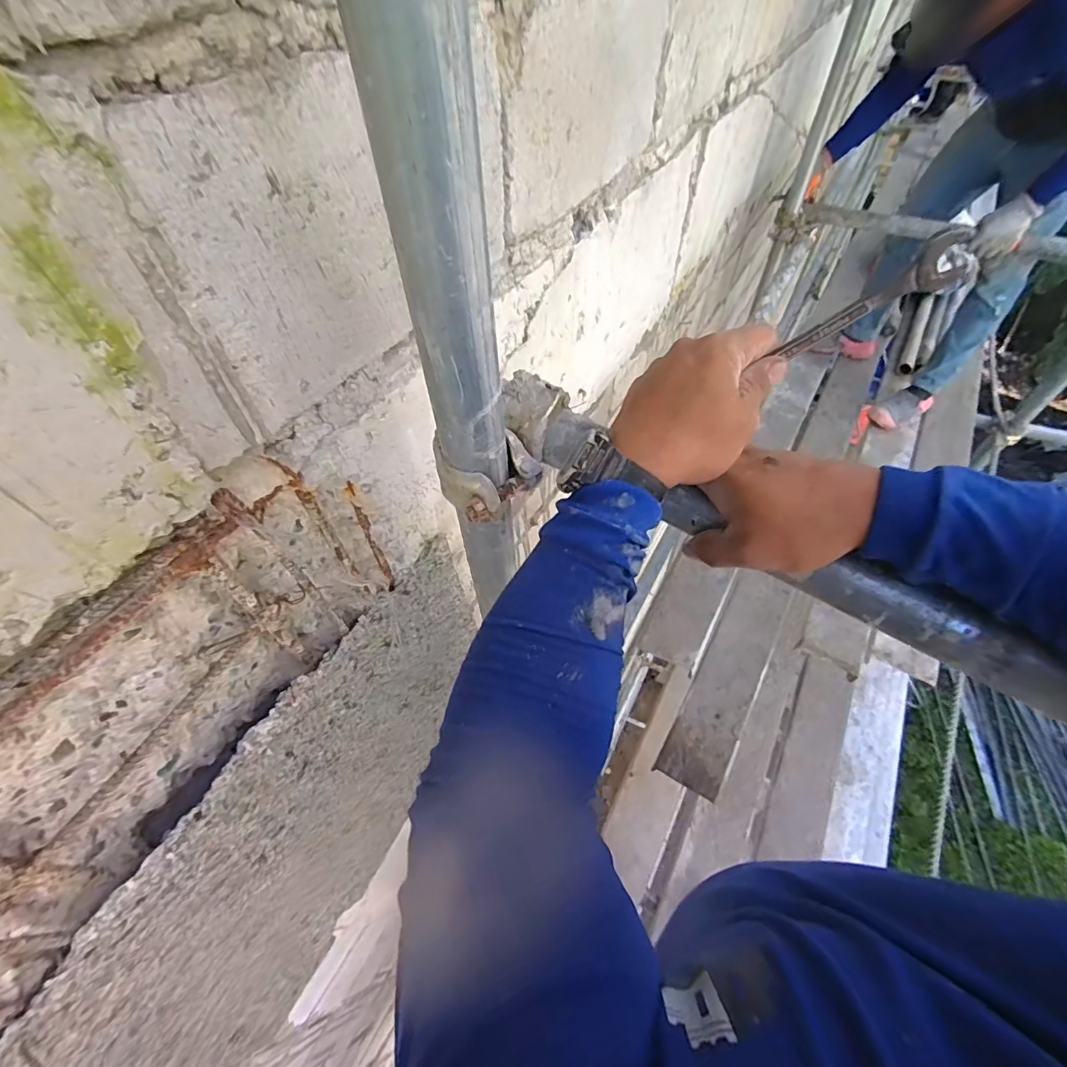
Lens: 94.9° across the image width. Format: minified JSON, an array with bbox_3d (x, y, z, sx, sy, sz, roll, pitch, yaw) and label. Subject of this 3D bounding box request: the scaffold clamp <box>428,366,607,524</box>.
[{"bbox_3d":[-0.019,-0.072,0.388,0.129,0.054,0.080,-38,62,-24],"label":"scaffold clamp"}]

